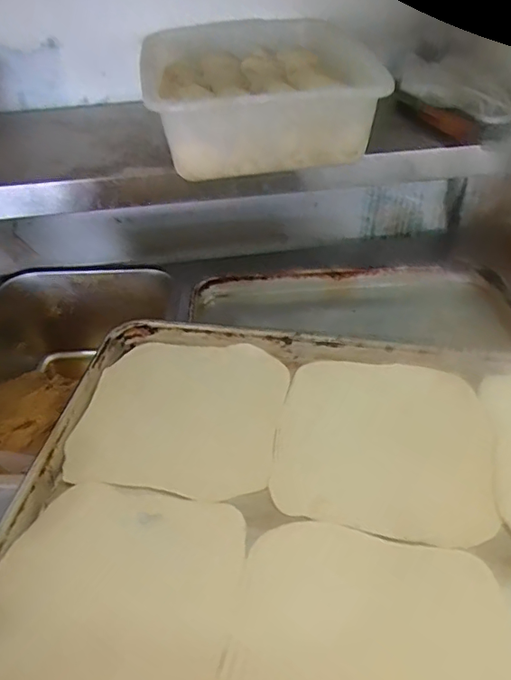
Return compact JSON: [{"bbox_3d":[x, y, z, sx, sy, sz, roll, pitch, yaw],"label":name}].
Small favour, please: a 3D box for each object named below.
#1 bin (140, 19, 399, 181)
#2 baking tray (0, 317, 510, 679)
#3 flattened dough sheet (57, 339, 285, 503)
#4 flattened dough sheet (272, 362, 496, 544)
[{"bbox_3d":[0.004,-0.322,0.671,0.276,0.080,0.305,-12,43,-10],"label":"bin"},{"bbox_3d":[0.095,0.152,0.410,0.577,0.036,0.392,6,43,9],"label":"baking tray"},{"bbox_3d":[-0.071,0.068,0.511,0.186,0.014,0.177,5,43,8],"label":"flattened dough sheet"},{"bbox_3d":[0.117,0.092,0.475,0.187,0.014,0.179,7,44,11],"label":"flattened dough sheet"}]

